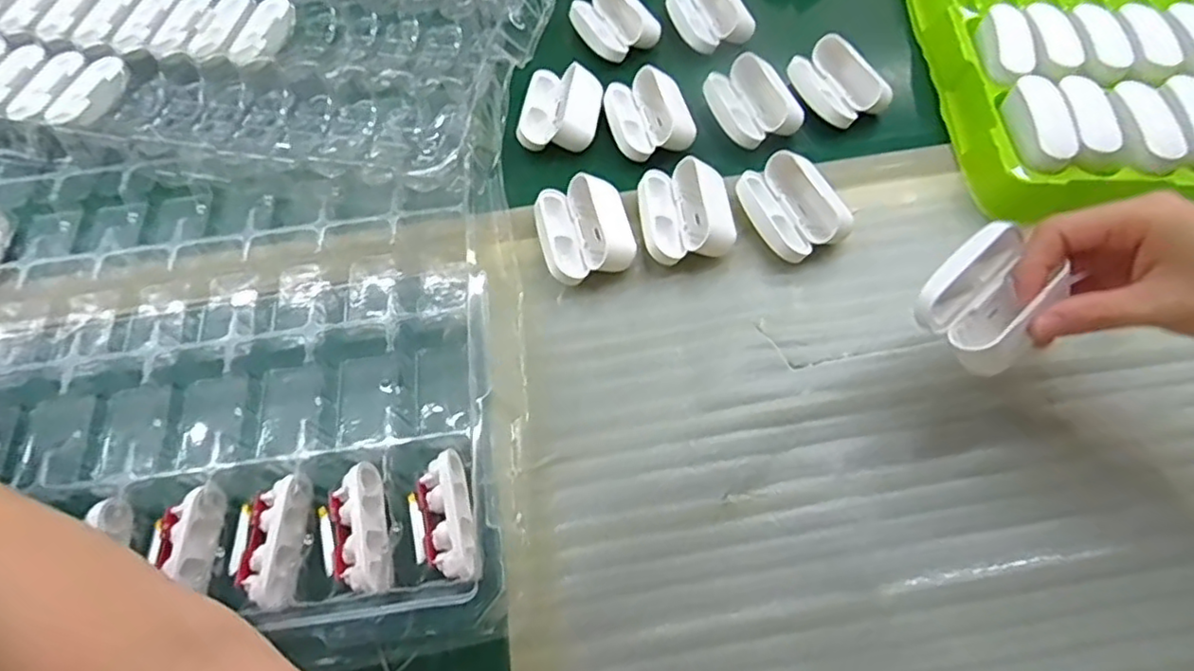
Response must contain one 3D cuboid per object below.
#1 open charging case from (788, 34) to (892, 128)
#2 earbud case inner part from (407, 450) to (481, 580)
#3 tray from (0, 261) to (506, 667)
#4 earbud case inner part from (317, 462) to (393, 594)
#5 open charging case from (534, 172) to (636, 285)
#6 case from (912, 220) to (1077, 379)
[{"bbox_3d":[0.165,-0.175,0.439,0.042,0.028,0.066,-26,65,-11],"label":"open charging case"},{"bbox_3d":[-0.076,0.090,0.311,0.030,0.017,0.061,-16,63,-6],"label":"earbud case inner part"},{"bbox_3d":[-0.284,0.047,0.338,0.453,0.042,0.264,-7,63,-2],"label":"tray"},{"bbox_3d":[-0.119,0.096,0.308,0.030,0.017,0.060,-16,64,-7],"label":"earbud case inner part"},{"bbox_3d":[-0.007,-0.064,0.384,0.055,0.024,0.064,-9,63,-3],"label":"open charging case"},{"bbox_3d":[0.186,-0.017,0.298,0.063,0.025,0.051,-38,70,-17],"label":"case"}]

